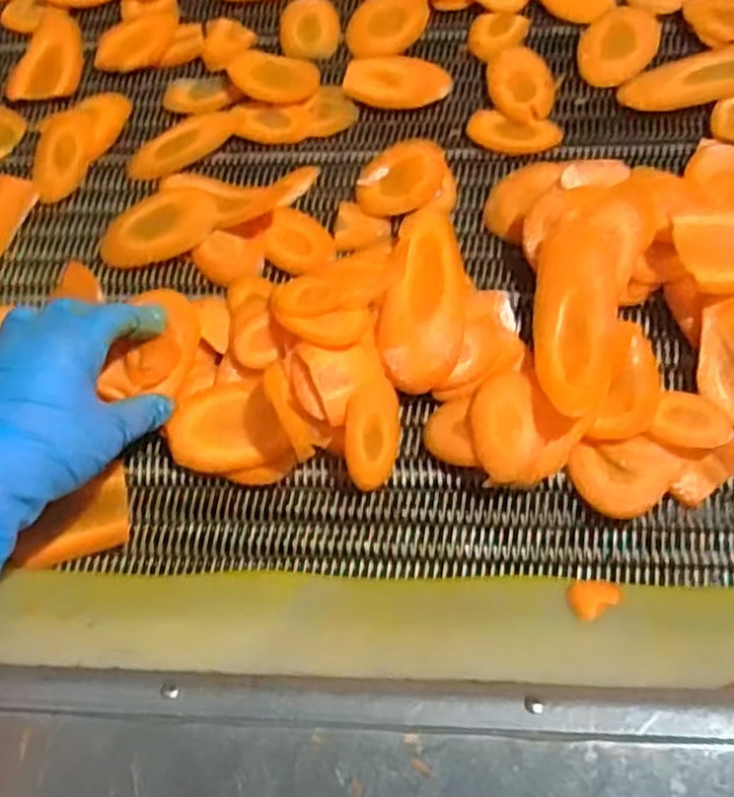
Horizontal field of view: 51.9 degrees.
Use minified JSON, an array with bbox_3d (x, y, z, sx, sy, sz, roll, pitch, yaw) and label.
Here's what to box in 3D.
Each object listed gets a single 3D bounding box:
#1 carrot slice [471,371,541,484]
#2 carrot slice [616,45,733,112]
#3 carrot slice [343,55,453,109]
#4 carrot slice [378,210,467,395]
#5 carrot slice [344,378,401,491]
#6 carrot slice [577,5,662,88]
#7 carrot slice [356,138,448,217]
[{"bbox_3d":[0.075,0.015,0.414,0.034,0.015,0.062,-5,64,2],"label":"carrot slice"},{"bbox_3d":[0.230,-0.220,0.512,0.112,0.010,0.041,-15,64,-3],"label":"carrot slice"},{"bbox_3d":[0.021,-0.223,0.527,0.073,0.005,0.046,8,66,8],"label":"carrot slice"},{"bbox_3d":[0.037,-0.063,0.455,0.048,0.014,0.126,9,66,9],"label":"carrot slice"},{"bbox_3d":[0.003,0.019,0.419,0.032,0.006,0.062,9,78,-24],"label":"carrot slice"},{"bbox_3d":[0.177,-0.250,0.530,0.050,0.006,0.076,22,68,14],"label":"carrot slice"},{"bbox_3d":[0.024,-0.147,0.497,0.052,0.007,0.064,22,68,14],"label":"carrot slice"}]

